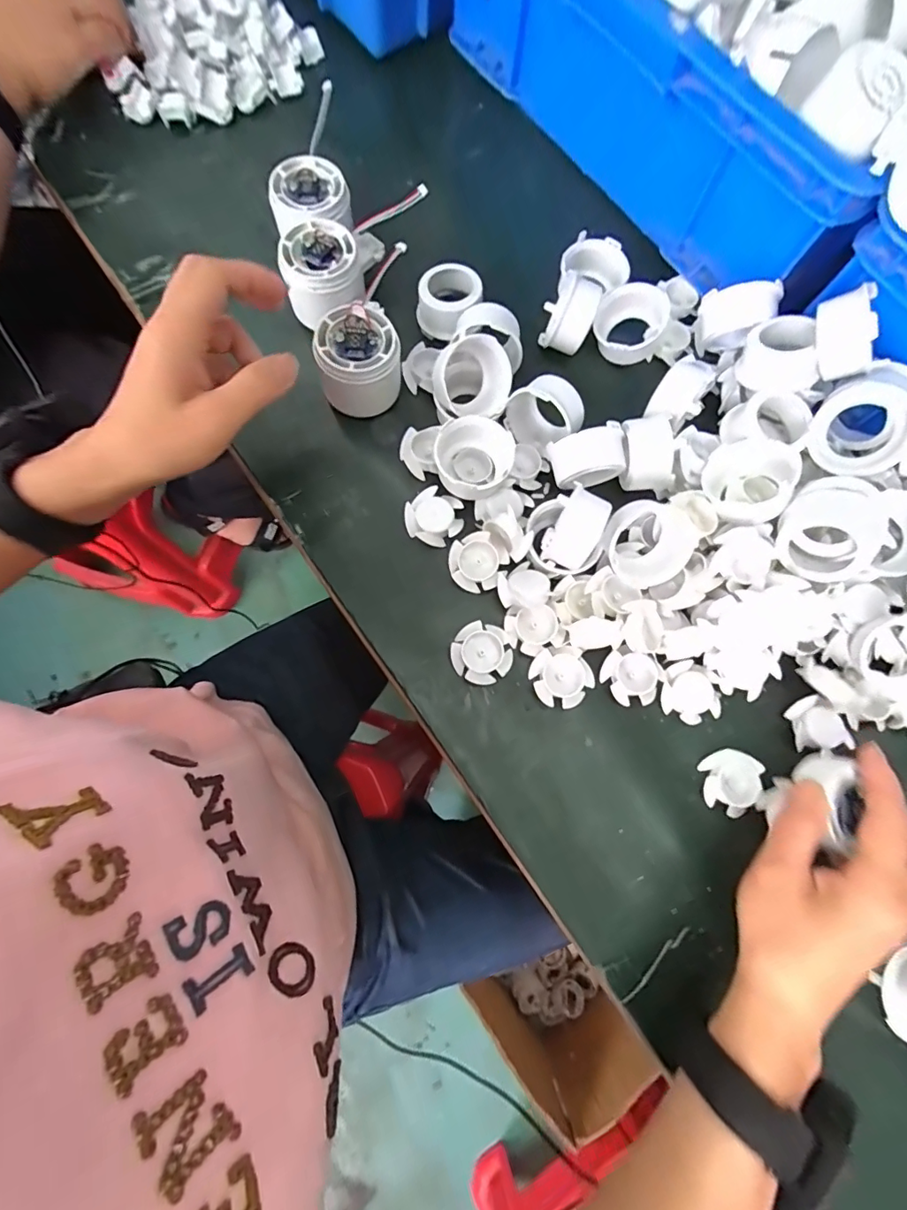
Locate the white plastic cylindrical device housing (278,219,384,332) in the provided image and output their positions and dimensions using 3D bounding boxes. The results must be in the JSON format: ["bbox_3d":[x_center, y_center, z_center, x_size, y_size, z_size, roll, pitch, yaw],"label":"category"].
[{"bbox_3d":[-0.088,-0.251,0.371,0.081,0.037,0.064,-18,79,-6],"label":"white plastic cylindrical device housing"}]

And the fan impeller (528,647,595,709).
[{"bbox_3d":[0.072,0.049,0.331,0.040,0.012,0.038,0,77,-2],"label":"fan impeller"}]

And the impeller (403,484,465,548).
[{"bbox_3d":[-0.014,-0.064,0.349,0.039,0.010,0.038,0,77,-2],"label":"impeller"}]

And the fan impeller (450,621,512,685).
[{"bbox_3d":[0.019,0.033,0.332,0.040,0.012,0.040,0,77,-2],"label":"fan impeller"}]

